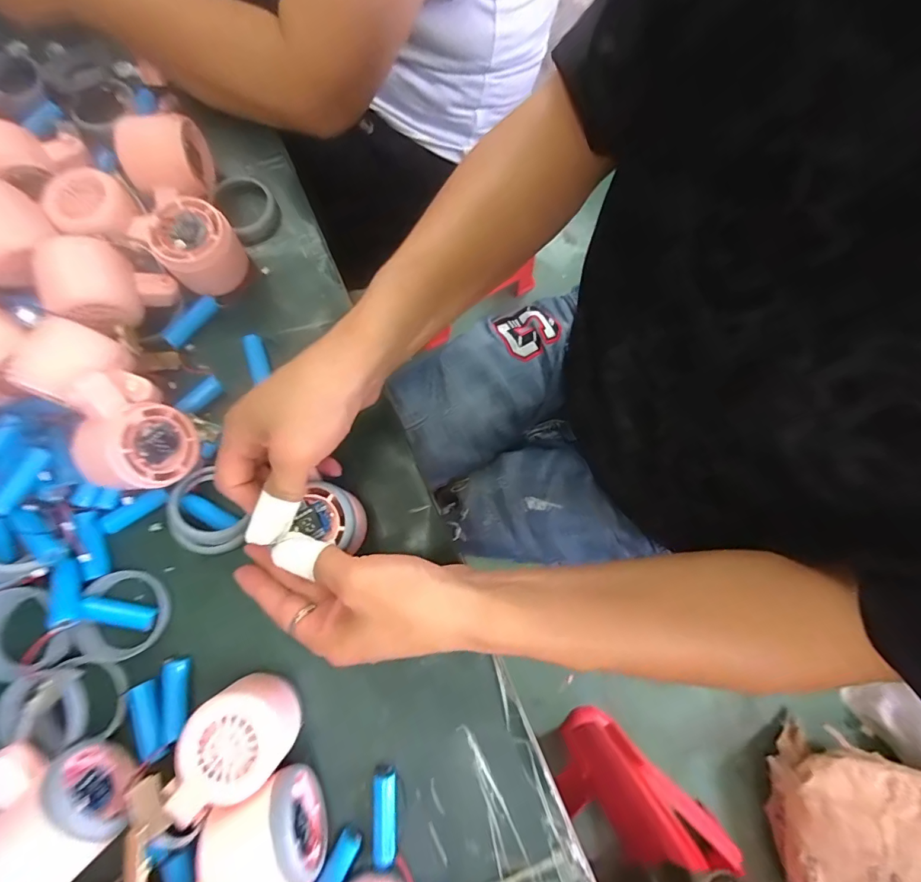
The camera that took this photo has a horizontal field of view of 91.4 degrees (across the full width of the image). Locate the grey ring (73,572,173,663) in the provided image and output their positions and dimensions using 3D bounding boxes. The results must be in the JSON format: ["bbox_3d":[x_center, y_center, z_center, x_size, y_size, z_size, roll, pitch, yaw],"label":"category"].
[{"bbox_3d":[-0.238,0.124,0.319,0.057,0.011,0.060,0,78,-2],"label":"grey ring"}]

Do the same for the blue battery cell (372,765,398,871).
[{"bbox_3d":[-0.051,0.247,0.296,0.015,0.014,0.050,-3,78,-2],"label":"blue battery cell"}]

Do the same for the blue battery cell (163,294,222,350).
[{"bbox_3d":[-0.221,-0.099,0.369,0.014,0.014,0.051,33,79,5],"label":"blue battery cell"}]

